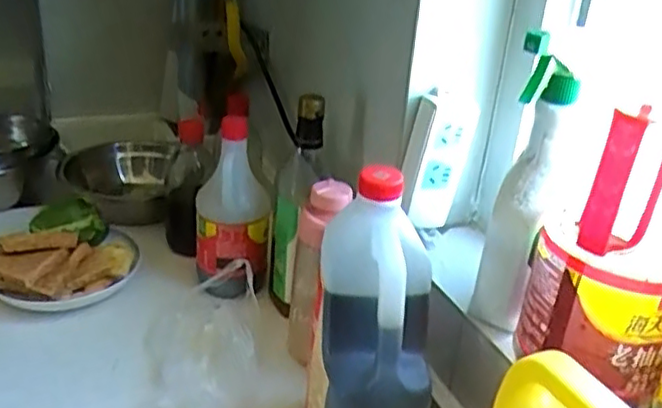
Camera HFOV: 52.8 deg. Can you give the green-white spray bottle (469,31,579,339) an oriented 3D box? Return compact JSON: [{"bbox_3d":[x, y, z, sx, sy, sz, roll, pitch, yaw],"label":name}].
[{"bbox_3d":[0.152,-0.011,0.529,0.046,0.218,0.077,13,27,16],"label":"green-white spray bottle"}]

